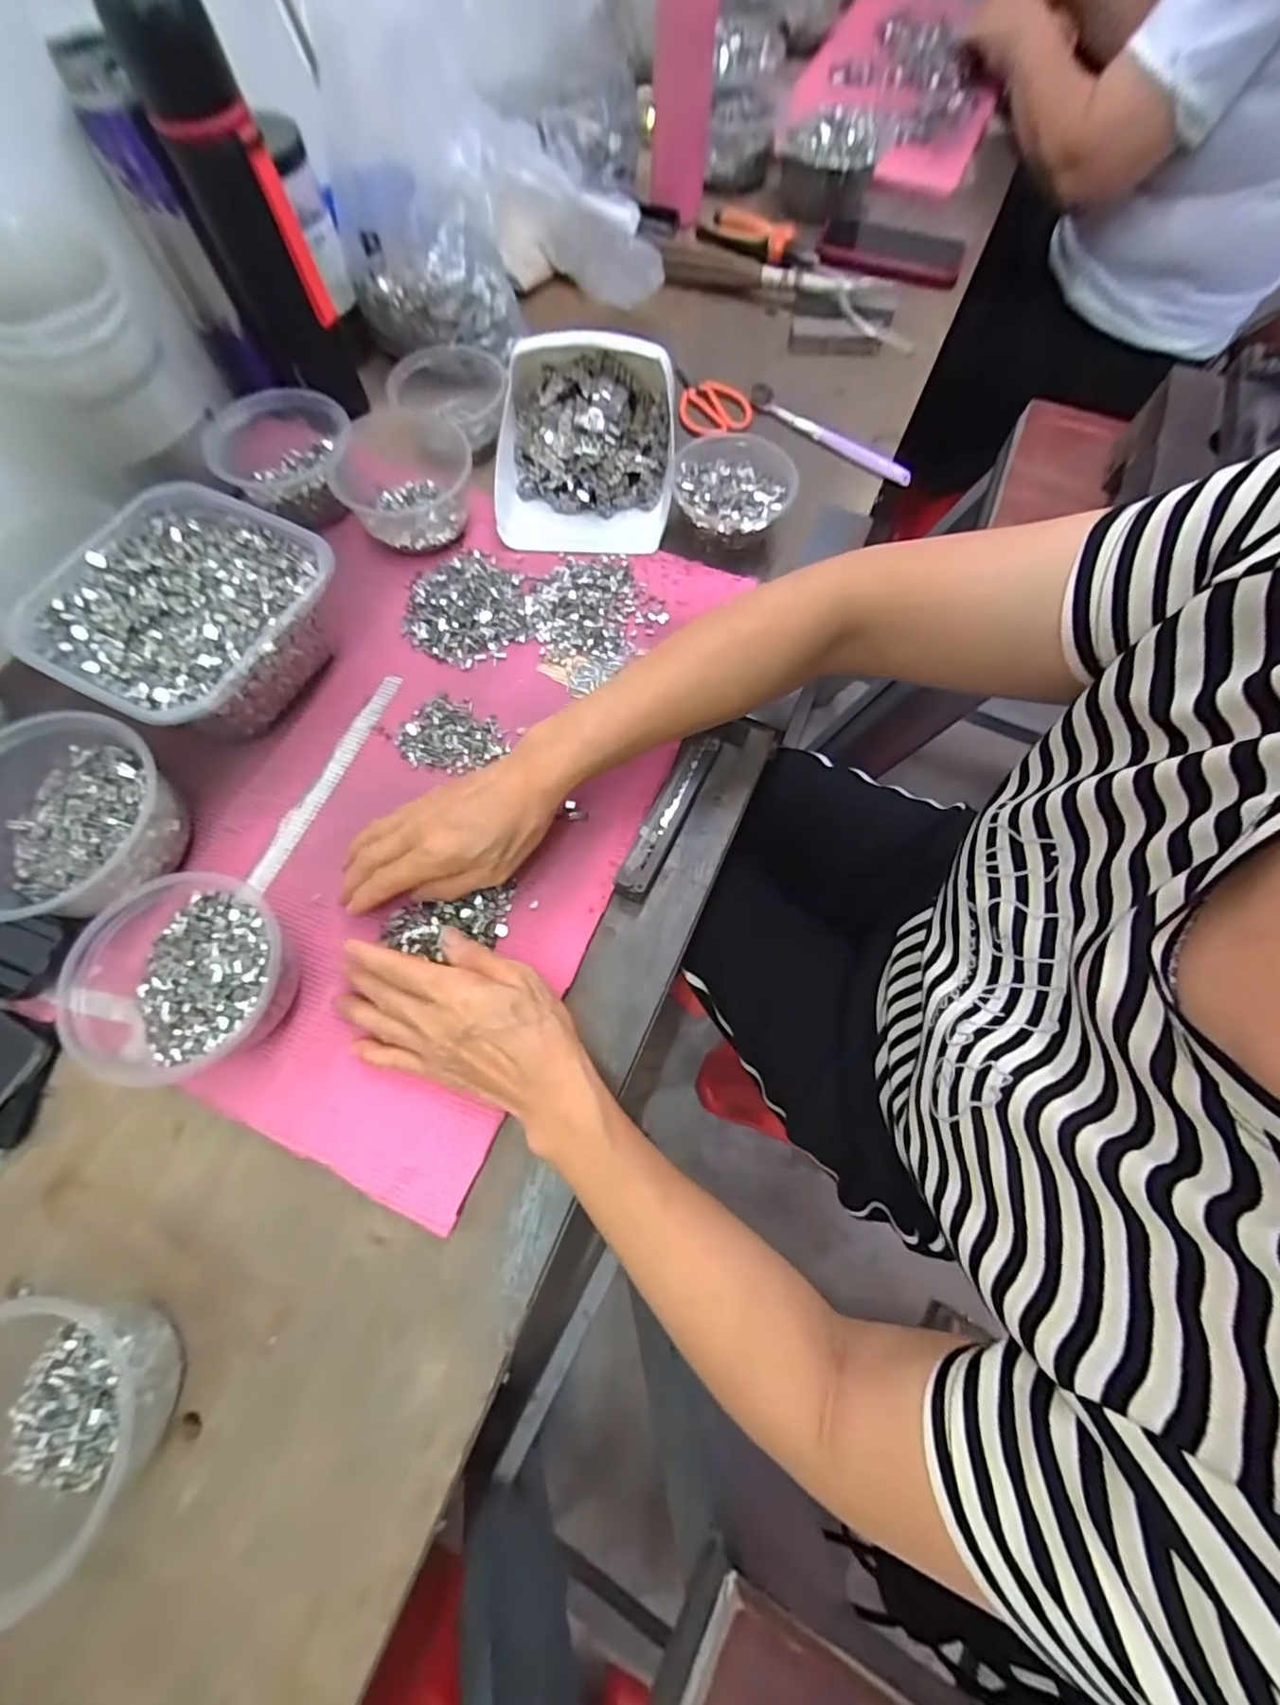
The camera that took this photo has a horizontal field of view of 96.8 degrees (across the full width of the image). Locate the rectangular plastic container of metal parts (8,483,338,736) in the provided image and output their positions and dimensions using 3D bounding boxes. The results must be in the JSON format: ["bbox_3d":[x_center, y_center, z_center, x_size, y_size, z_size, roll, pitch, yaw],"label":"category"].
[{"bbox_3d":[-0.327,-0.168,0.427,0.172,0.078,0.175,23,71,9],"label":"rectangular plastic container of metal parts"}]

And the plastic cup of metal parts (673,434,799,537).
[{"bbox_3d":[0.082,-0.316,0.504,0.102,0.046,0.105,0,69,0],"label":"plastic cup of metal parts"}]

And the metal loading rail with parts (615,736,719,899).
[{"bbox_3d":[0.020,-0.025,0.410,0.025,0.036,0.127,25,71,9],"label":"metal loading rail with parts"}]

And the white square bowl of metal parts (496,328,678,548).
[{"bbox_3d":[-0.050,-0.362,0.496,0.159,0.076,0.165,2,69,1],"label":"white square bowl of metal parts"}]

